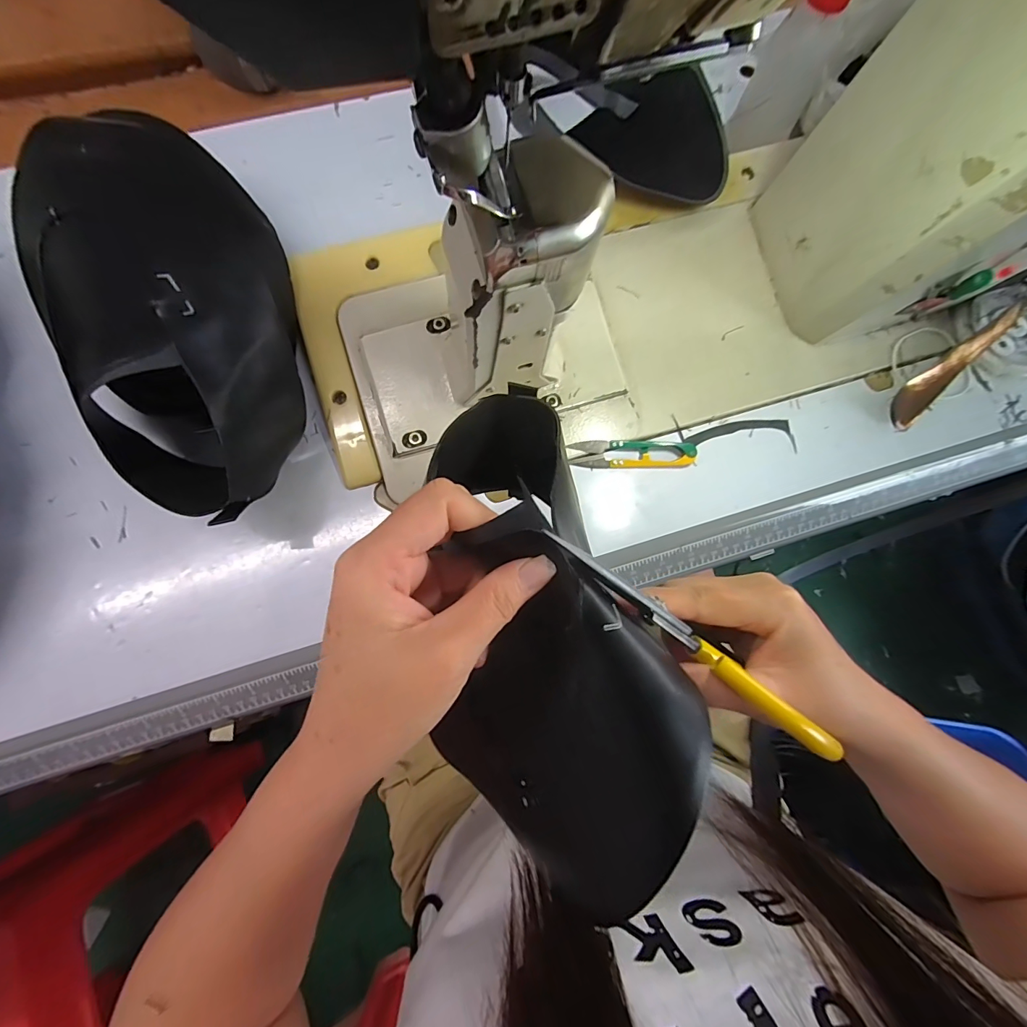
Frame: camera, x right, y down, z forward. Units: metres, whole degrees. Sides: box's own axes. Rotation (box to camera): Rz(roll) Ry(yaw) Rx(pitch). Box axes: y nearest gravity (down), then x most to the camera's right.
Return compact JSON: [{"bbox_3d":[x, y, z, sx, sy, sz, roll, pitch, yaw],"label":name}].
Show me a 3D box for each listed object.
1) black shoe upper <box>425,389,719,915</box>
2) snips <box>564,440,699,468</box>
[{"bbox_3d":[0.014,0.038,0.195,0.087,0.100,0.226,-17,63,-5],"label":"black shoe upper"},{"bbox_3d":[0.097,-0.048,0.358,0.099,0.012,0.021,1,78,-1],"label":"snips"}]

